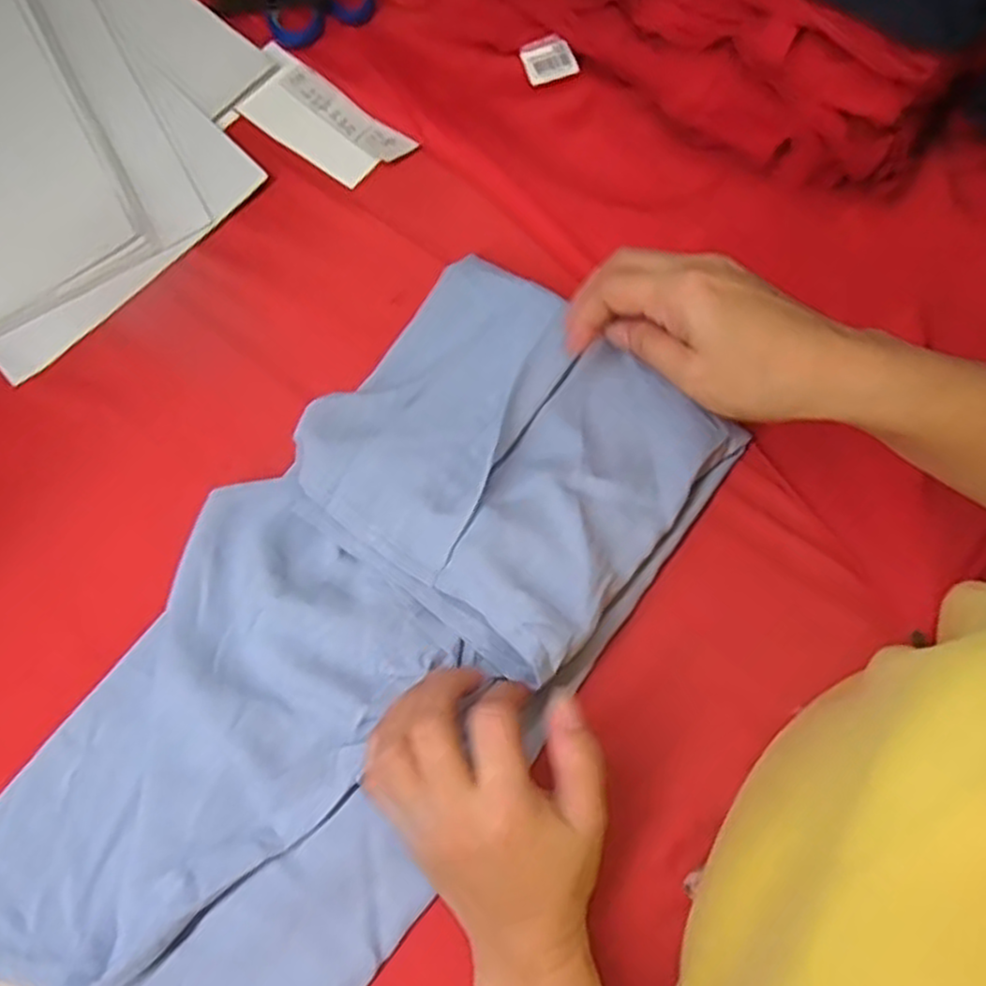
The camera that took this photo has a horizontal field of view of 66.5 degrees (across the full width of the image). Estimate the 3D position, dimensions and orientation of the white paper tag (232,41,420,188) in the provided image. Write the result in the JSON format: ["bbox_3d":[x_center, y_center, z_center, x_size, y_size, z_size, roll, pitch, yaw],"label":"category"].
[{"bbox_3d":[-0.117,-0.249,0.505,0.127,0.004,0.055,38,82,13],"label":"white paper tag"}]

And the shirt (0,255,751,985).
[{"bbox_3d":[-0.078,0.088,0.377,0.203,0.041,0.454,36,81,10],"label":"shirt"}]

